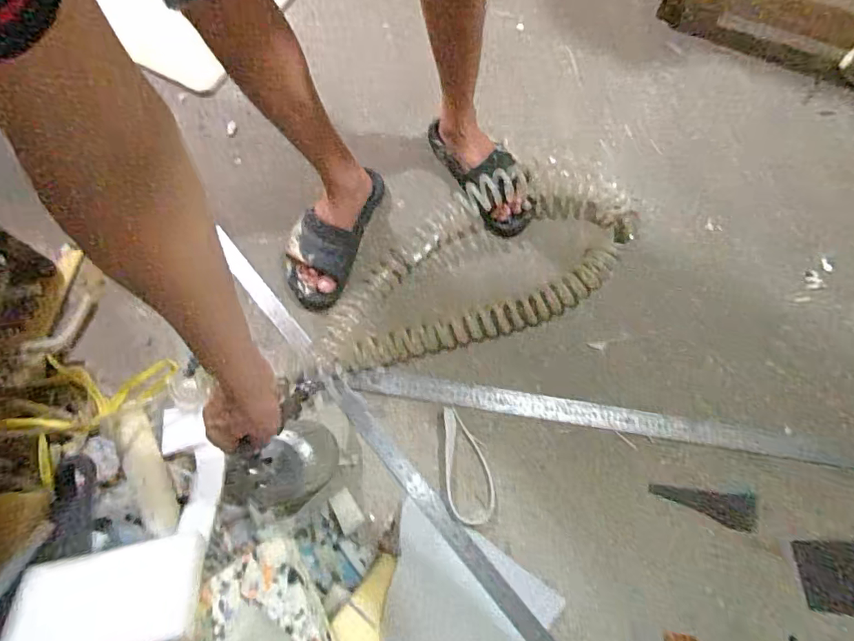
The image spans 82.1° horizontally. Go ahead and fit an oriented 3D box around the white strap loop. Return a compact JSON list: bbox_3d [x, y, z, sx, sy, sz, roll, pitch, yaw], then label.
[{"bbox_3d":[0.064,0.218,0.750,0.072,0.013,0.172,-1,71,-2],"label":"white strap loop"}]

